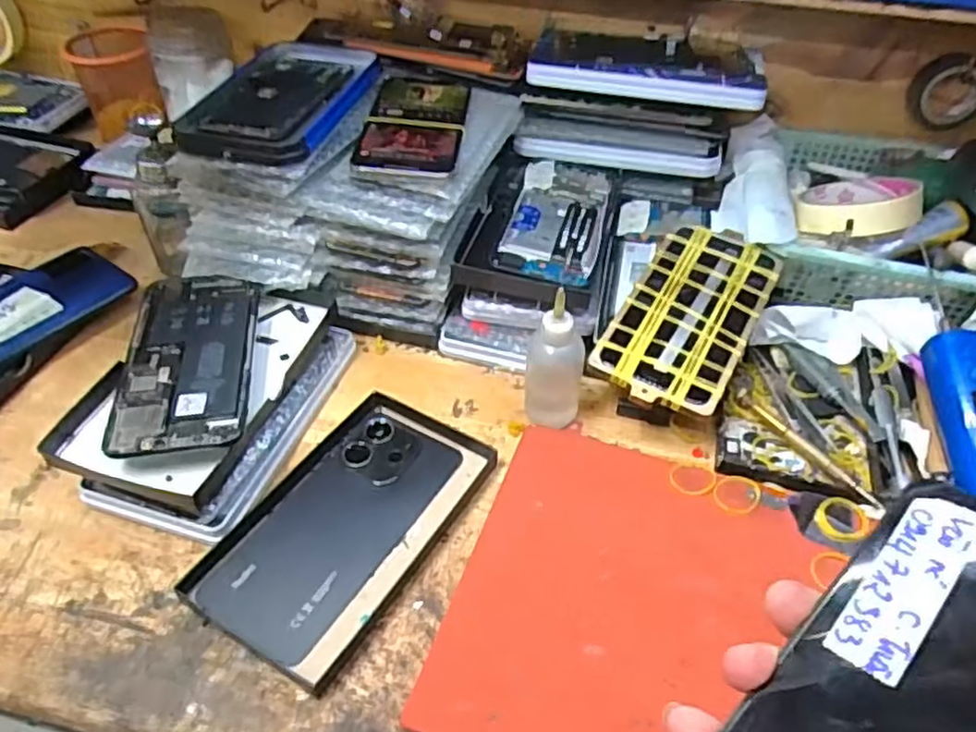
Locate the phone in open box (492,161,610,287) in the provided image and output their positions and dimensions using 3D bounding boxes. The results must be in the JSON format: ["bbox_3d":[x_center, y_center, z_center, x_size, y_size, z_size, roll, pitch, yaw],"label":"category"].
[{"bbox_3d":[0.054,-0.113,0.543,0.072,0.016,0.148,11,47,8],"label":"phone in open box"}]

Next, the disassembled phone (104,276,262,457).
[{"bbox_3d":[-0.189,-0.006,0.440,0.075,0.011,0.149,-4,46,-7],"label":"disassembled phone"}]

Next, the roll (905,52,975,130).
[{"bbox_3d":[0.376,-0.223,0.564,0.060,0.057,0.016,13,47,9],"label":"roll"}]

